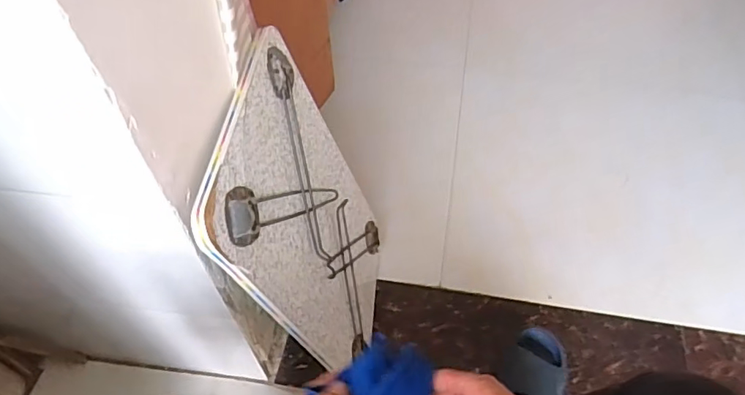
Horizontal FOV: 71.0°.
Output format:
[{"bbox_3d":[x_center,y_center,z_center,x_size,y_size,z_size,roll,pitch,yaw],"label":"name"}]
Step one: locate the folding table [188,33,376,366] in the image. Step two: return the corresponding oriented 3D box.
[{"bbox_3d":[-0.087,0.053,0.893,0.032,0.588,0.407,-7,51,16],"label":"folding table"}]

